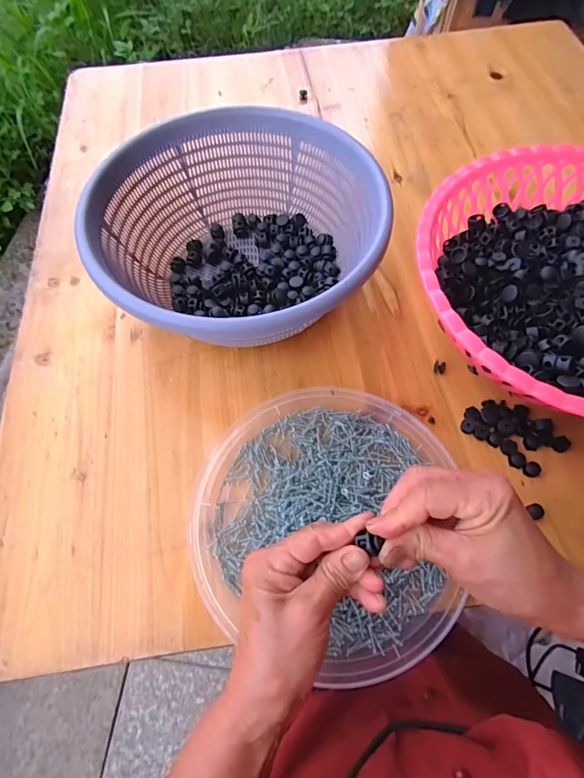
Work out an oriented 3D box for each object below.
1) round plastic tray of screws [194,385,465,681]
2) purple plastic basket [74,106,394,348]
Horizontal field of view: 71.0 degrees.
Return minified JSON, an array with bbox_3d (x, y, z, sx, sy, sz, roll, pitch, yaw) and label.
[{"bbox_3d":[0.025,0.109,0.357,0.218,0.016,0.234,-1,64,2],"label":"round plastic tray of screws"},{"bbox_3d":[-0.046,-0.156,0.432,0.269,0.119,0.271,-1,64,2],"label":"purple plastic basket"}]

